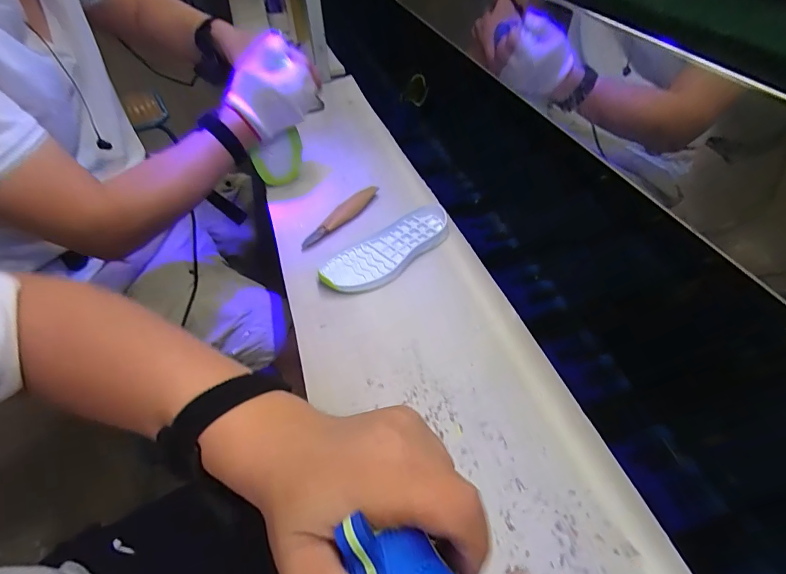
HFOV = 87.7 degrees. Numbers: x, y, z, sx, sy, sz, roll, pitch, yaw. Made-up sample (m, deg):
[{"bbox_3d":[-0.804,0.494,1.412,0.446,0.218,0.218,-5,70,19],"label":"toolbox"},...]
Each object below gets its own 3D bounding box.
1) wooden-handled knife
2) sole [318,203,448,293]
[{"bbox_3d":[-0.077,-0.109,0.626,0.028,0.021,0.161,27,54,26],"label":"wooden-handled knife"},{"bbox_3d":[-0.002,-0.052,0.572,0.210,0.019,0.082,-30,52,-22],"label":"sole"}]

